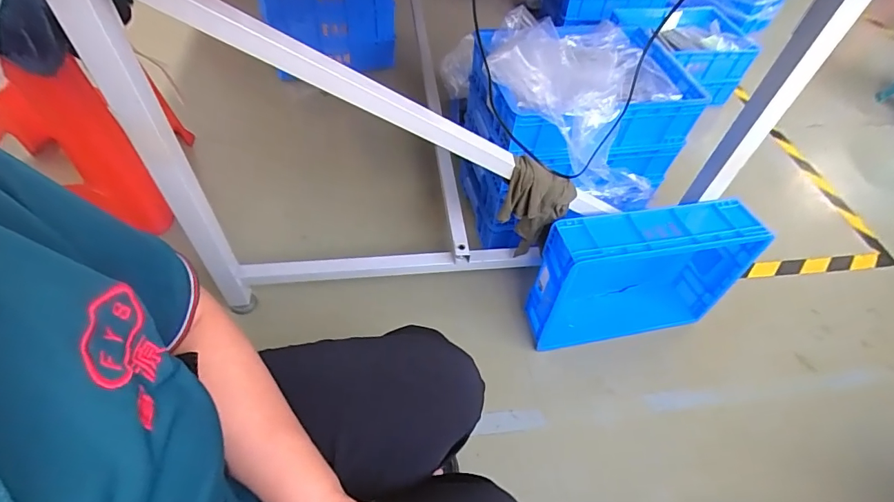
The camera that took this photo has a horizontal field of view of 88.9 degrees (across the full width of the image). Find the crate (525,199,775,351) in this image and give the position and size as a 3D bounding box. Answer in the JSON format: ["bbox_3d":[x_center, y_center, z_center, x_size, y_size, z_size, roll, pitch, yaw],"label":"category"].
[{"bbox_3d":[0.378,0.056,0.926,0.400,0.301,0.123,-8,53,-11],"label":"crate"}]

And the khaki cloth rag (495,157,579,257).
[{"bbox_3d":[0.164,-0.073,0.861,0.133,0.225,0.051,2,52,-4],"label":"khaki cloth rag"}]

